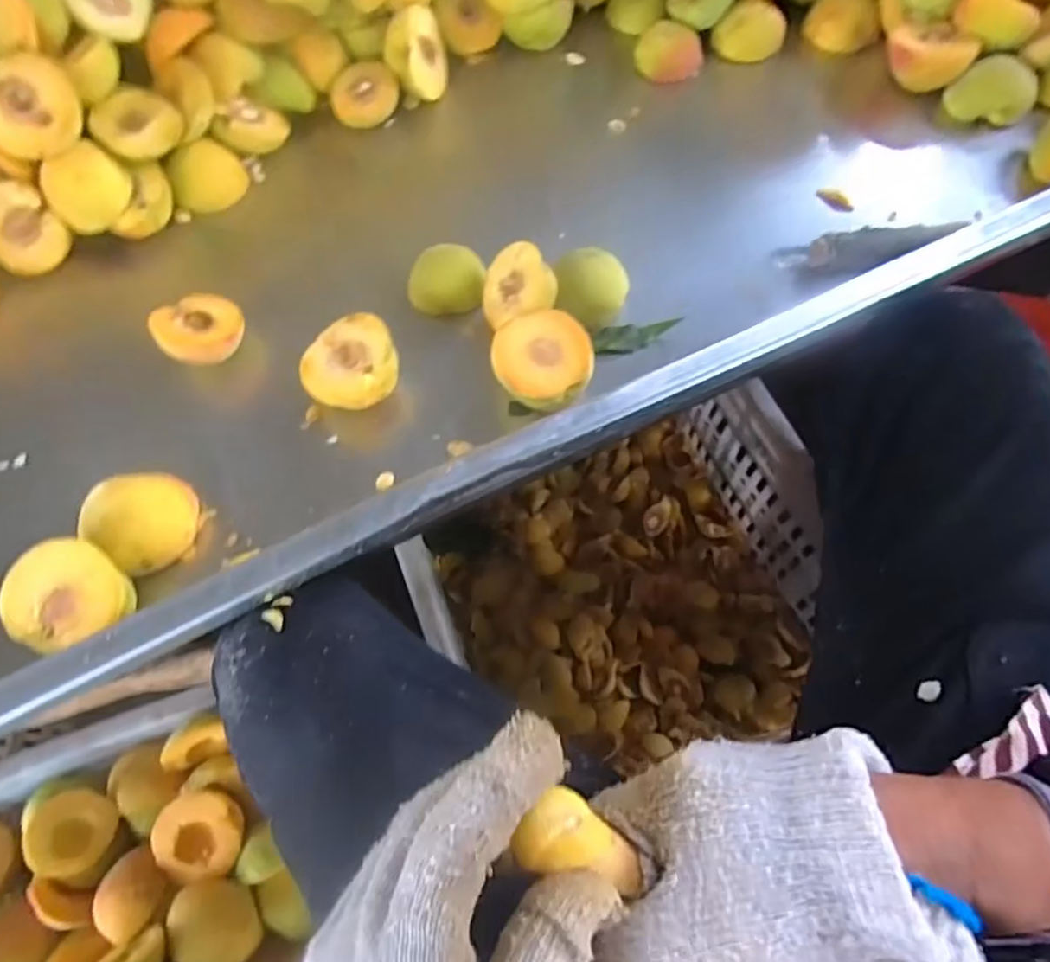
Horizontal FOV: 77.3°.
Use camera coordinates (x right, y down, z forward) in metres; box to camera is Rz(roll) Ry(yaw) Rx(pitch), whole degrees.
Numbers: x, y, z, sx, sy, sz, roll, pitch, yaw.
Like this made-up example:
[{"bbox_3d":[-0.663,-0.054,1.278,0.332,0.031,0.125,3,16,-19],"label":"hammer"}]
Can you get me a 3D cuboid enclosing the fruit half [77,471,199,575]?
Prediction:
[{"bbox_3d":[-0.232,0.023,0.402,0.050,0.034,0.057,34,70,15],"label":"fruit half"}]

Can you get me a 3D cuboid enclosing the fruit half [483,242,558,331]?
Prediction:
[{"bbox_3d":[-0.001,-0.134,0.460,0.051,0.030,0.053,-23,72,35],"label":"fruit half"}]

